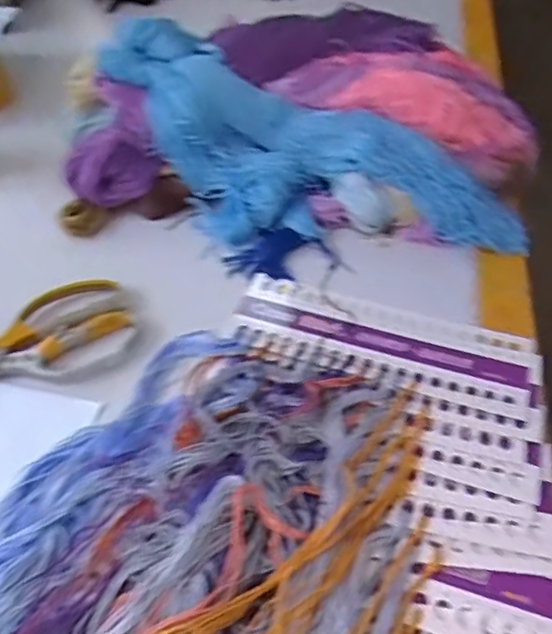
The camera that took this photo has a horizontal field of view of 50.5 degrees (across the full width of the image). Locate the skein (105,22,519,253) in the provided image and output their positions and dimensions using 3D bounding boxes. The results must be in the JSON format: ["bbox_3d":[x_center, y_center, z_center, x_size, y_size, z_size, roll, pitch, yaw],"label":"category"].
[{"bbox_3d":[0.012,-0.152,0.552,0.451,0.130,0.136,16,50,14],"label":"skein"}]

